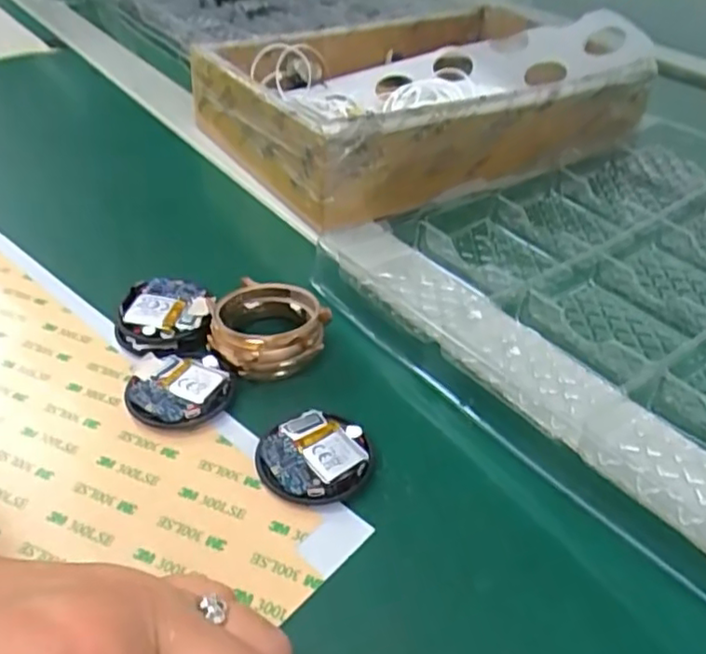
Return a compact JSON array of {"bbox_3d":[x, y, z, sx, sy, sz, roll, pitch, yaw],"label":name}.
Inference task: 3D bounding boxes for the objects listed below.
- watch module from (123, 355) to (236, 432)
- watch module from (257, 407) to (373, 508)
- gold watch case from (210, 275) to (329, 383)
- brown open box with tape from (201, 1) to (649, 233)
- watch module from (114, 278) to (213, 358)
[{"bbox_3d":[-0.070,0.026,0.269,0.040,0.009,0.040,-6,40,-10],"label":"watch module"},{"bbox_3d":[-0.014,0.049,0.243,0.039,0.008,0.039,30,47,30],"label":"watch module"},{"bbox_3d":[-0.036,0.001,0.284,0.047,0.023,0.045,-12,41,-16],"label":"gold watch case"},{"bbox_3d":[0.051,-0.168,0.463,0.280,0.057,0.193,-19,44,-24],"label":"brown open box with tape"},{"bbox_3d":[-0.085,-0.006,0.296,0.040,0.012,0.040,-6,40,-10],"label":"watch module"}]

